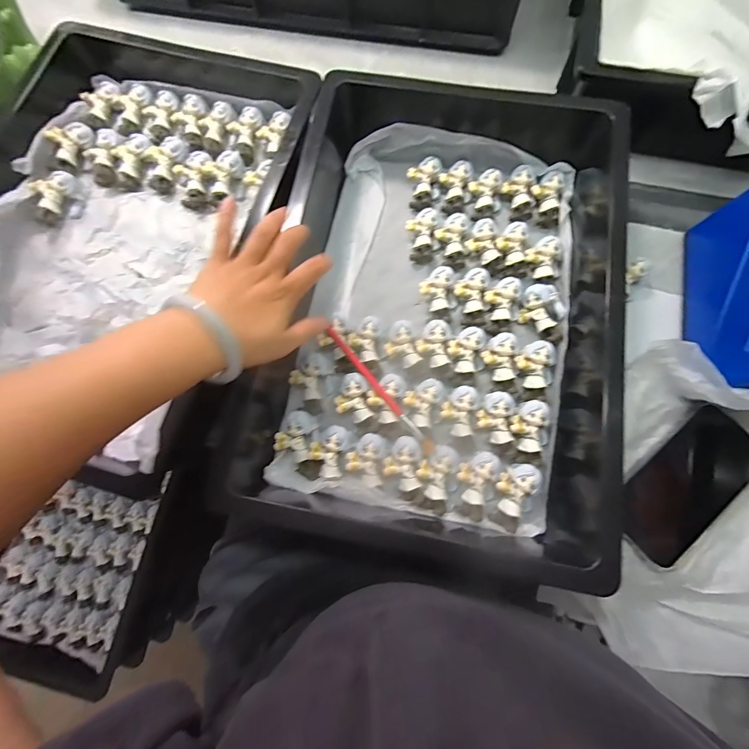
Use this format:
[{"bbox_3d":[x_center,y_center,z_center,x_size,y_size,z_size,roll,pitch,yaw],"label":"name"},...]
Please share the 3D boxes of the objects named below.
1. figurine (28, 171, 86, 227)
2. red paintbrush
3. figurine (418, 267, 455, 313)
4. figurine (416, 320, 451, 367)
[{"bbox_3d":[-0.352,-0.194,0.371,0.034,0.026,0.053,3,77,1],"label":"figurine"},{"bbox_3d":[0.005,0.013,0.335,0.011,0.006,0.160,-37,79,-8],"label":"red paintbrush"},{"bbox_3d":[0.067,-0.094,0.371,0.033,0.027,0.052,10,77,3],"label":"figurine"},{"bbox_3d":[0.062,-0.031,0.354,0.034,0.025,0.047,5,77,2],"label":"figurine"}]

